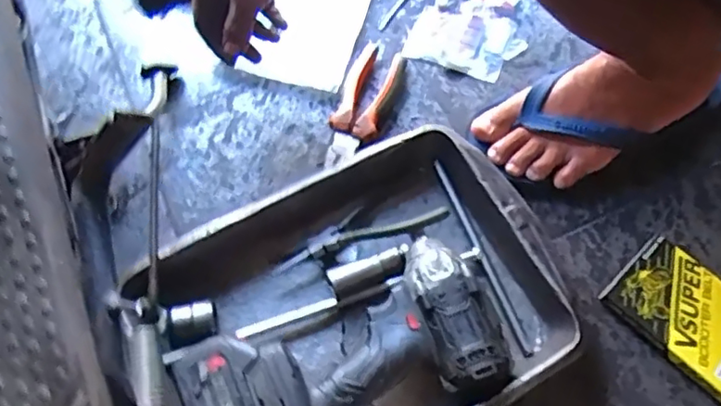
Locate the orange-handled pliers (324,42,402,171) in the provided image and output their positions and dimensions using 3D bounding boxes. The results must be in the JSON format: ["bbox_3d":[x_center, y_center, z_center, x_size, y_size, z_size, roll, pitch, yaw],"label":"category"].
[{"bbox_3d":[0.001,-0.104,0.618,0.050,0.024,0.160,16,67,9],"label":"orange-handled pliers"}]

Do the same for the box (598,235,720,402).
[{"bbox_3d":[0.284,0.101,0.514,0.087,0.026,0.130,-40,70,-15],"label":"box"}]

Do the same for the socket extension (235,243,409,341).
[{"bbox_3d":[-0.031,0.084,0.531,0.165,0.027,0.031,-23,66,-9],"label":"socket extension"}]

